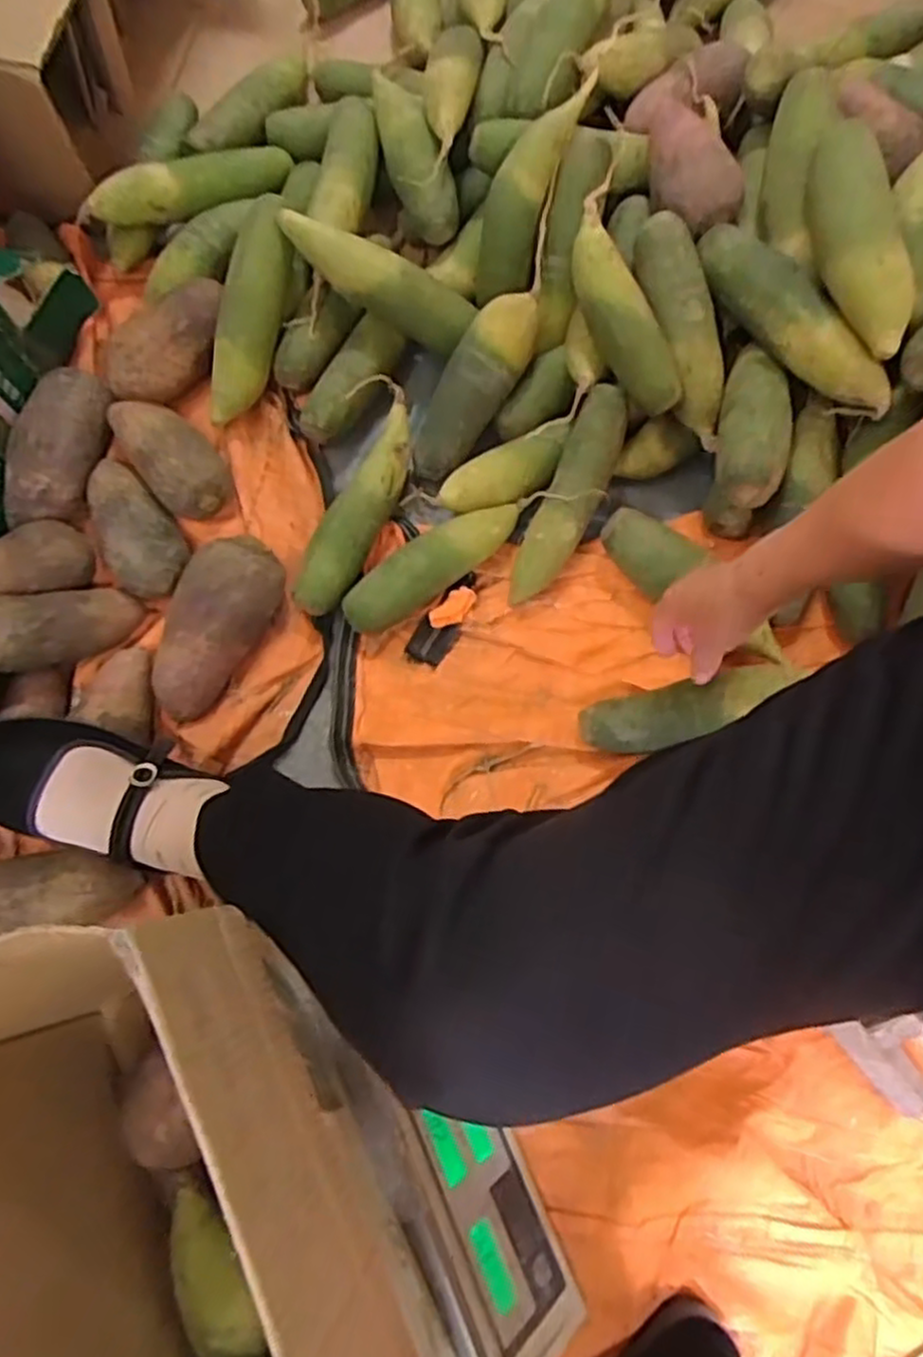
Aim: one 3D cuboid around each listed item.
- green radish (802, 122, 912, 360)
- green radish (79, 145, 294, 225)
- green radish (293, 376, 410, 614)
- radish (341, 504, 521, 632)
[{"bbox_3d":[0.326,-0.362,0.610,0.066,0.057,0.201,-3,75,-1],"label":"green radish"},{"bbox_3d":[-0.282,-0.515,0.777,0.224,0.045,0.058,-30,77,-22],"label":"green radish"},{"bbox_3d":[-0.094,-0.167,0.712,0.060,0.056,0.232,19,76,4],"label":"green radish"},{"bbox_3d":[-0.025,-0.105,0.694,0.190,0.052,0.049,-35,78,-9],"label":"radish"}]

